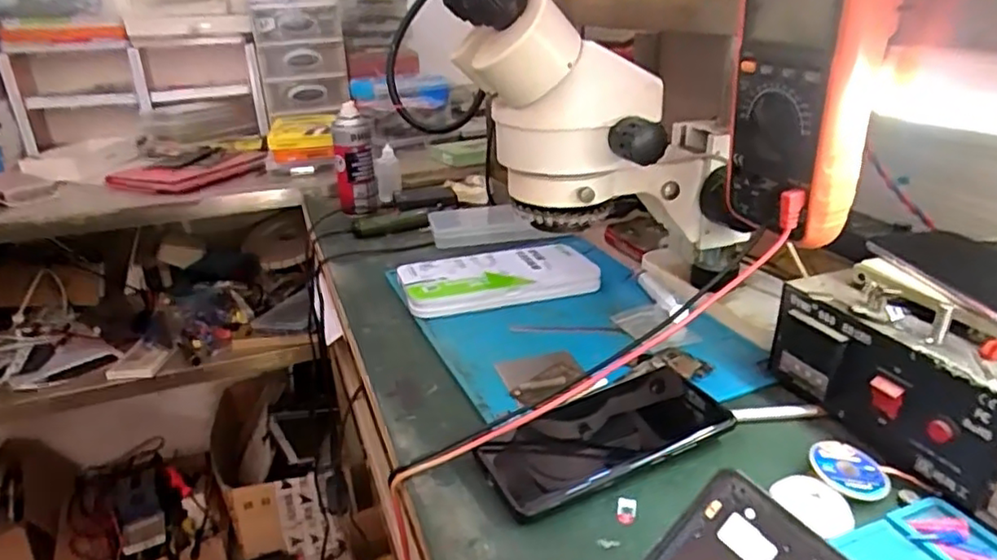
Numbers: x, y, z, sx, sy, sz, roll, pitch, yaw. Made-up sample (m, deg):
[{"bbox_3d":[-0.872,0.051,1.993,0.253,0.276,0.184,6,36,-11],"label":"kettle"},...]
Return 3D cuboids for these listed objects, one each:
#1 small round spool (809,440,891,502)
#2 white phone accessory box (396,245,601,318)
[{"bbox_3d":[0.220,0.118,0.395,0.044,0.011,0.044,-2,24,1],"label":"small round spool"},{"bbox_3d":[-0.004,-0.003,0.674,0.196,0.026,0.111,-9,25,-14],"label":"white phone accessory box"}]

